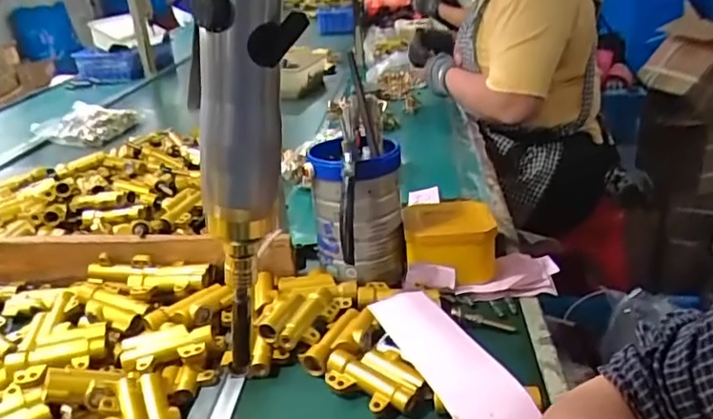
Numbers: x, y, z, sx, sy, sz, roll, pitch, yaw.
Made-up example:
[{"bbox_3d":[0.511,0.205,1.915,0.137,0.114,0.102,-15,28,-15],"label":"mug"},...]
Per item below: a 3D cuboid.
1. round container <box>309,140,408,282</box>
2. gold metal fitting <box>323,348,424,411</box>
[{"bbox_3d":[0.002,-0.002,0.633,0.097,0.131,0.105,-2,26,3],"label":"round container"},{"bbox_3d":[0.016,0.148,0.504,0.083,0.025,0.050,17,33,36],"label":"gold metal fitting"}]

